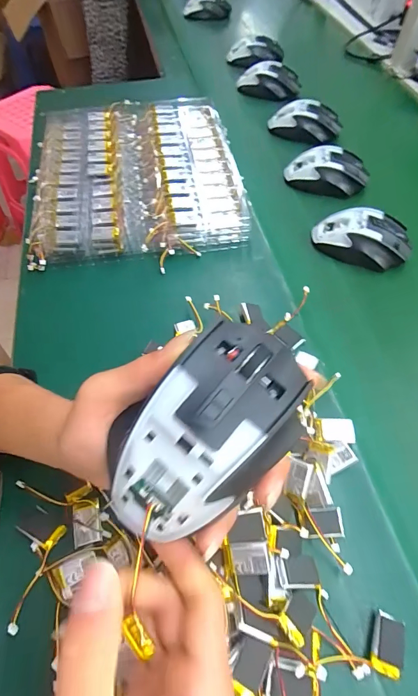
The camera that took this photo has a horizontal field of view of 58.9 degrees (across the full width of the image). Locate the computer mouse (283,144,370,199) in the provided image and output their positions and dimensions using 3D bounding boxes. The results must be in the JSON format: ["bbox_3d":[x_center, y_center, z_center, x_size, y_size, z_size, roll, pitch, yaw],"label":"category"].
[{"bbox_3d":[0.168,-0.252,0.528,0.115,0.045,0.054,10,58,6],"label":"computer mouse"}]

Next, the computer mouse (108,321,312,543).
[{"bbox_3d":[-0.004,0.040,0.181,0.065,0.039,0.114,42,87,7],"label":"computer mouse"}]

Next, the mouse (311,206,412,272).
[{"bbox_3d":[0.188,-0.137,0.454,0.111,0.042,0.059,22,60,13],"label":"mouse"}]

